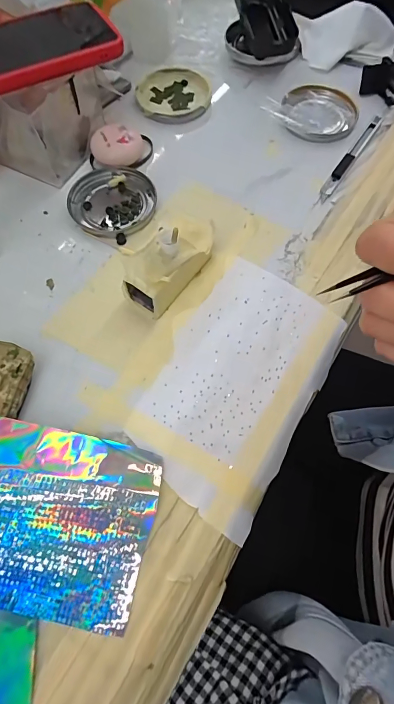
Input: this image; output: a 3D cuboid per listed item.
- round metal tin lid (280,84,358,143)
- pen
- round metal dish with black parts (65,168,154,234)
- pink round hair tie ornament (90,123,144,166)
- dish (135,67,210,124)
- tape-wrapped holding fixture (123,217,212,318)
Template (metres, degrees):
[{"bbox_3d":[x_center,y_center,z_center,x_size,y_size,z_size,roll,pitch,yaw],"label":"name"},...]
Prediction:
[{"bbox_3d":[0.129,-0.257,0.390,0.078,0.016,0.083,6,66,3],"label":"round metal tin lid"},{"bbox_3d":[0.154,-0.195,0.371,0.011,0.012,0.136,31,69,13],"label":"pen"},{"bbox_3d":[-0.080,-0.141,0.343,0.079,0.008,0.075,16,67,7],"label":"round metal dish with black parts"},{"bbox_3d":[-0.077,-0.198,0.358,0.048,0.023,0.033,-13,66,-6],"label":"pink round hair tie ornament"},{"bbox_3d":[-0.026,-0.281,0.405,0.079,0.010,0.078,2,66,1],"label":"dish"},{"bbox_3d":[-0.019,-0.069,0.293,0.049,0.038,0.080,37,71,15],"label":"tape-wrapped holding fixture"}]

